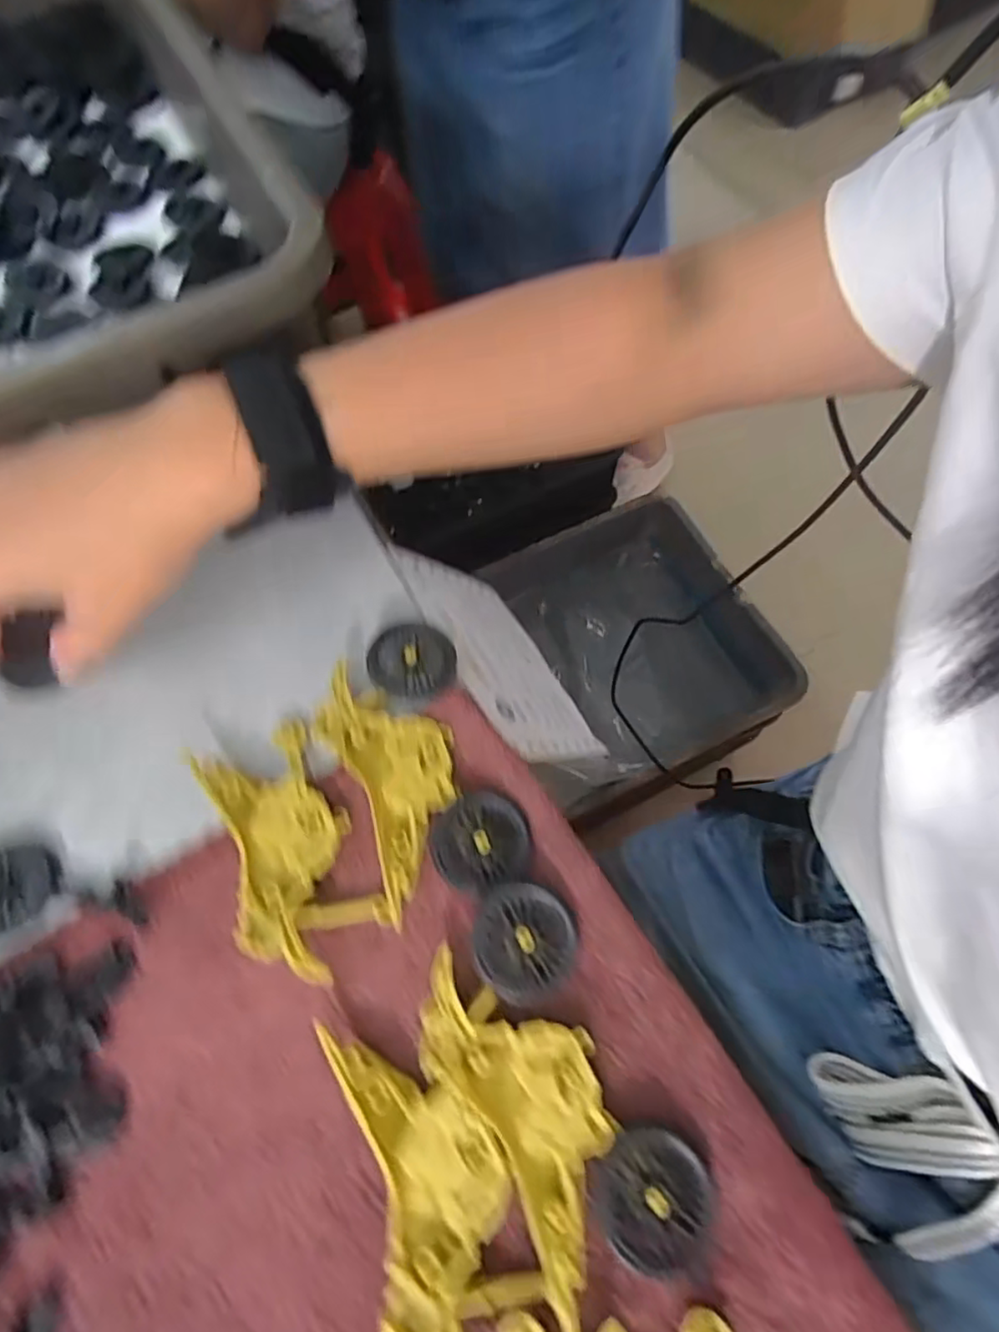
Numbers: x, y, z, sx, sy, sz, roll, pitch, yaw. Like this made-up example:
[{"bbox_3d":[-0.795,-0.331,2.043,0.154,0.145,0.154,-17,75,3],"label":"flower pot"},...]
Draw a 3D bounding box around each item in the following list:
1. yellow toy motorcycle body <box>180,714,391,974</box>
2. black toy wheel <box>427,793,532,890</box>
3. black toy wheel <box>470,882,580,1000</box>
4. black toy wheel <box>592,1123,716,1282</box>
[{"bbox_3d":[-0.083,0.070,0.250,0.048,0.014,0.097,-27,66,-9],"label":"yellow toy motorcycle body"},{"bbox_3d":[-0.008,0.067,0.249,0.037,0.009,0.035,-1,65,3],"label":"black toy wheel"},{"bbox_3d":[0.009,0.098,0.231,0.036,0.008,0.036,-5,65,1],"label":"black toy wheel"},{"bbox_3d":[0.049,0.168,0.202,0.035,0.008,0.035,-1,65,3],"label":"black toy wheel"}]

